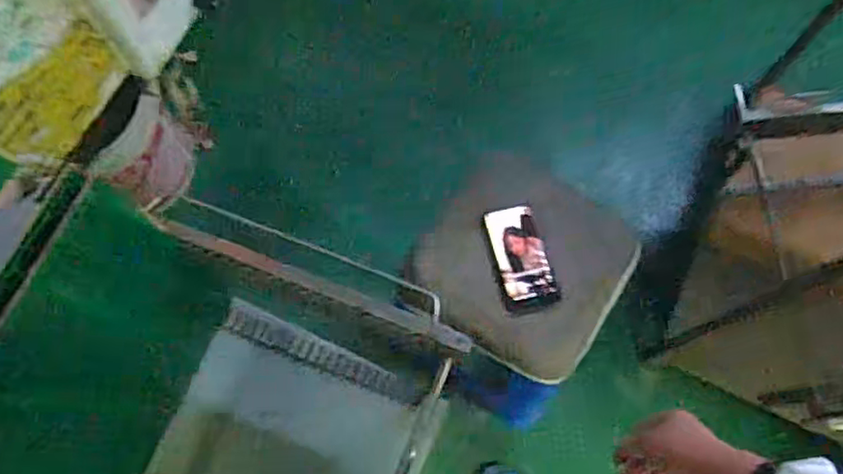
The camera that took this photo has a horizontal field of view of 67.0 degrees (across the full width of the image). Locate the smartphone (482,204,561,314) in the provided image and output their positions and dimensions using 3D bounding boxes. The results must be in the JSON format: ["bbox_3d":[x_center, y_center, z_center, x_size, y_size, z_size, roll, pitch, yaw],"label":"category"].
[{"bbox_3d":[0.145,0.030,0.941,0.079,0.012,0.152,-13,74,-3],"label":"smartphone"}]

